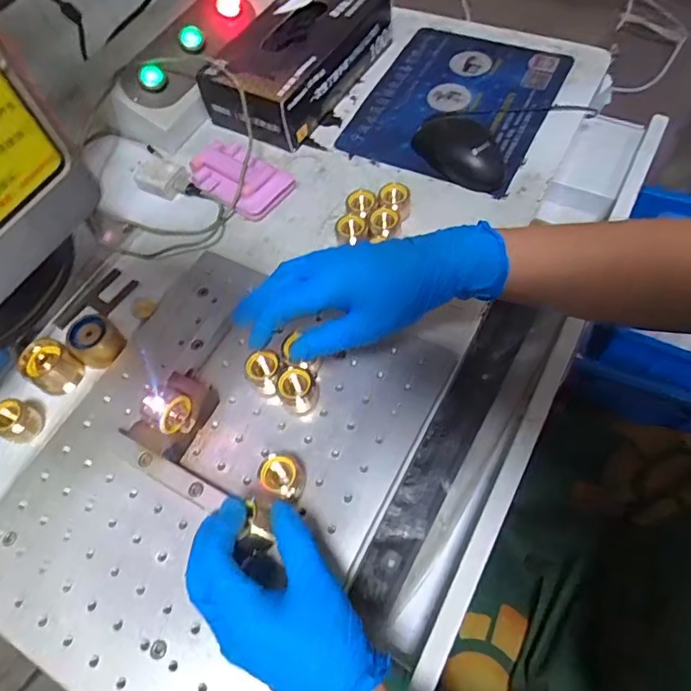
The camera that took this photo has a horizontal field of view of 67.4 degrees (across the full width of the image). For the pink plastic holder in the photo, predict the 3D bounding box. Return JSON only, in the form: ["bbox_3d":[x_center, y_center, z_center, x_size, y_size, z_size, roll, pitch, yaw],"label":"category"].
[{"bbox_3d":[-0.112,-0.182,0.548,0.106,0.021,0.068,33,70,22],"label":"pink plastic holder"}]

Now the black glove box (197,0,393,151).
[{"bbox_3d":[-0.053,-0.338,0.604,0.124,0.071,0.225,26,66,20],"label":"black glove box"}]

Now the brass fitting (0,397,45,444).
[{"bbox_3d":[-0.274,0.064,0.434,0.026,0.038,0.031,28,66,16],"label":"brass fitting"}]

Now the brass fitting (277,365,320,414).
[{"bbox_3d":[-0.037,0.035,0.415,0.030,0.028,0.030,-3,61,6],"label":"brass fitting"}]

